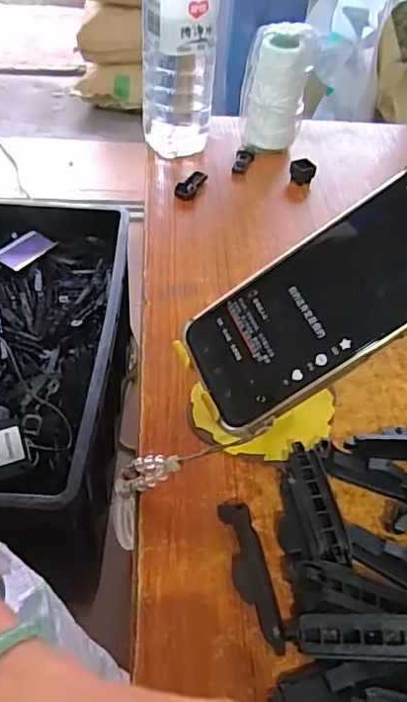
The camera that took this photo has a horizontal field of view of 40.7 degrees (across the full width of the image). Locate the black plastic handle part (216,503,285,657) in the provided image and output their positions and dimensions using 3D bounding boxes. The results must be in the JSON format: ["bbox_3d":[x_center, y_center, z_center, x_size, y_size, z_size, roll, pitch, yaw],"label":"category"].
[{"bbox_3d":[0.024,0.114,0.280,0.017,0.015,0.074,-7,49,-11],"label":"black plastic handle part"}]

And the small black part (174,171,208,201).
[{"bbox_3d":[-0.012,-0.160,0.528,0.016,0.012,0.040,28,62,22],"label":"small black part"}]

